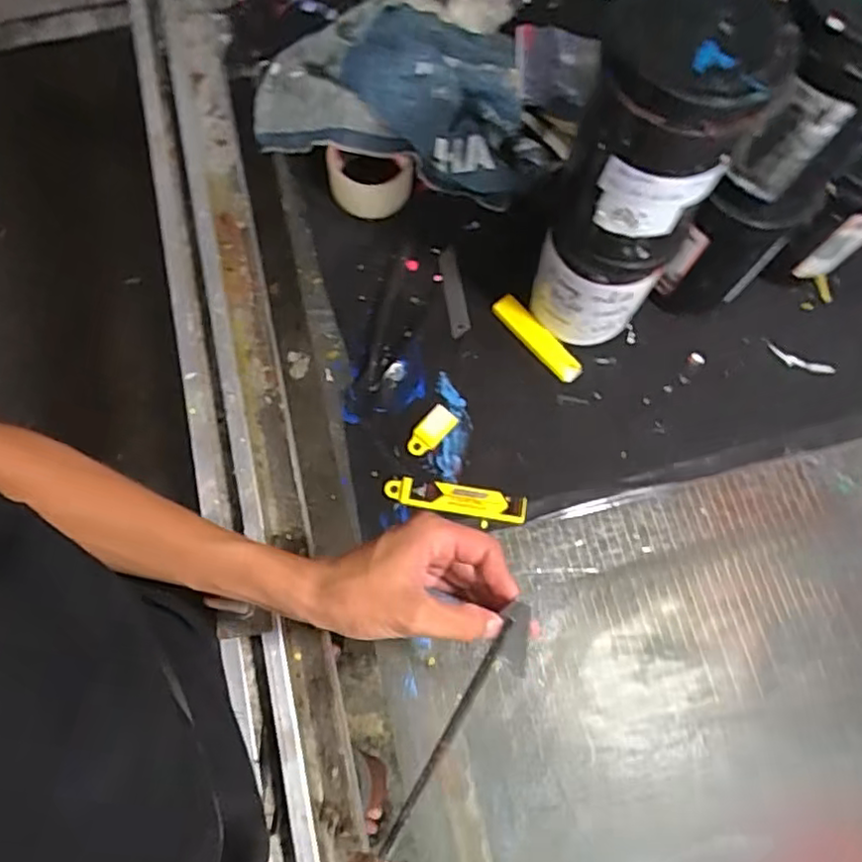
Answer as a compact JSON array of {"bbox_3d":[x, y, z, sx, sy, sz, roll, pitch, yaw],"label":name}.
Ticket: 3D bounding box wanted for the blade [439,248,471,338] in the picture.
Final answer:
[{"bbox_3d":[0.023,-0.141,0.667,0.019,0.007,0.097,-9,72,-4],"label":"blade"}]

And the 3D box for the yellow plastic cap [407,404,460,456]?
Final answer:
[{"bbox_3d":[0.000,0.001,0.625,0.026,0.010,0.053,38,74,11],"label":"yellow plastic cap"}]

